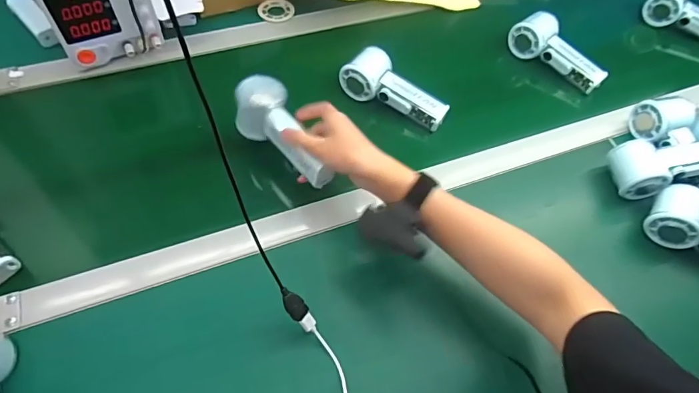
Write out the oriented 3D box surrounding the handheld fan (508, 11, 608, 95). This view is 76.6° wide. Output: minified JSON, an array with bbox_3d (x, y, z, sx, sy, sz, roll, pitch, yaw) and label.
[{"bbox_3d":[0.322,-0.222,0.682,0.056,0.049,0.153,-34,66,-22],"label":"handheld fan"}]

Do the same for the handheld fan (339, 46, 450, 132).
[{"bbox_3d":[0.065,-0.149,0.612,0.149,0.052,0.055,31,61,15],"label":"handheld fan"}]

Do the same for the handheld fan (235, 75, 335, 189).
[{"bbox_3d":[-0.079,-0.072,0.522,0.060,0.044,0.162,-31,73,-22],"label":"handheld fan"}]

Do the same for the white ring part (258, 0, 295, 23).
[{"bbox_3d":[-0.121,-0.309,0.731,0.058,0.005,0.059,0,58,0],"label":"white ring part"}]

